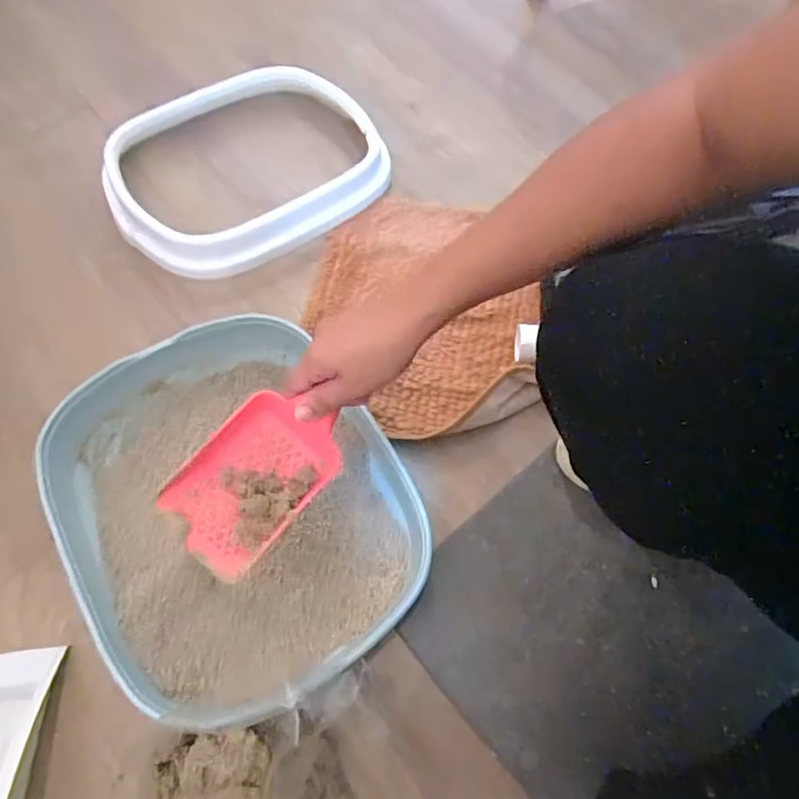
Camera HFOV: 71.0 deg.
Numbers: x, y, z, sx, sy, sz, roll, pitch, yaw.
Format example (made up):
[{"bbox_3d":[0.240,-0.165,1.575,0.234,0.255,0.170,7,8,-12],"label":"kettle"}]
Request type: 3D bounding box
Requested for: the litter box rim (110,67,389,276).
[{"bbox_3d":[-0.230,-0.350,0.807,0.381,0.053,0.337,-29,67,-17],"label":"litter box rim"}]

